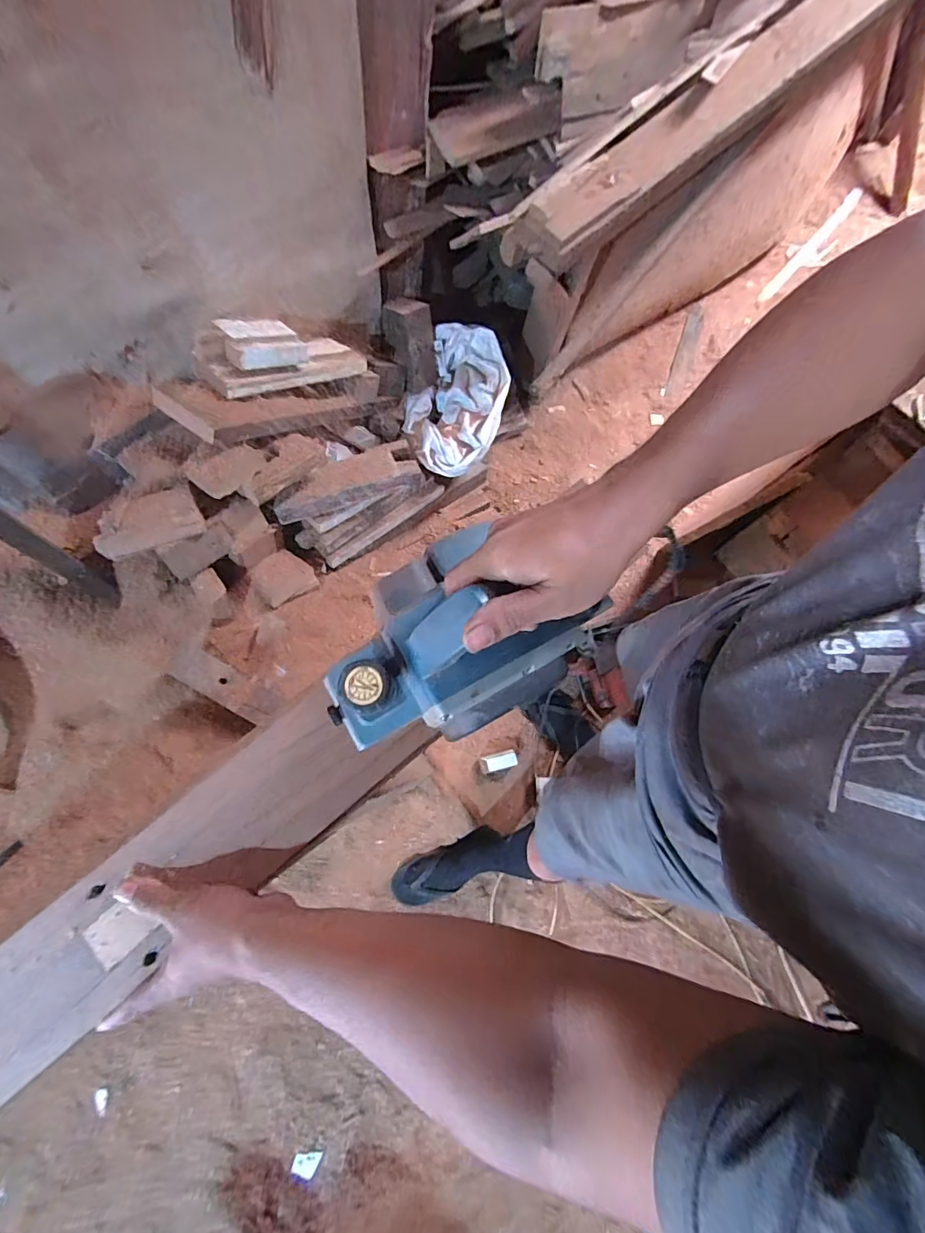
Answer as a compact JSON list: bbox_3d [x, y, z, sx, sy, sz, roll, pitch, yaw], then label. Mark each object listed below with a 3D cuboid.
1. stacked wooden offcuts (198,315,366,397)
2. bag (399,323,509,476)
[{"bbox_3d":[-0.388,-0.576,1.043,0.374,0.112,0.122,-30,74,-43],"label":"stacked wooden offcuts"},{"bbox_3d":[-0.027,-0.580,1.269,0.265,0.156,0.343,20,73,4],"label":"bag"}]

